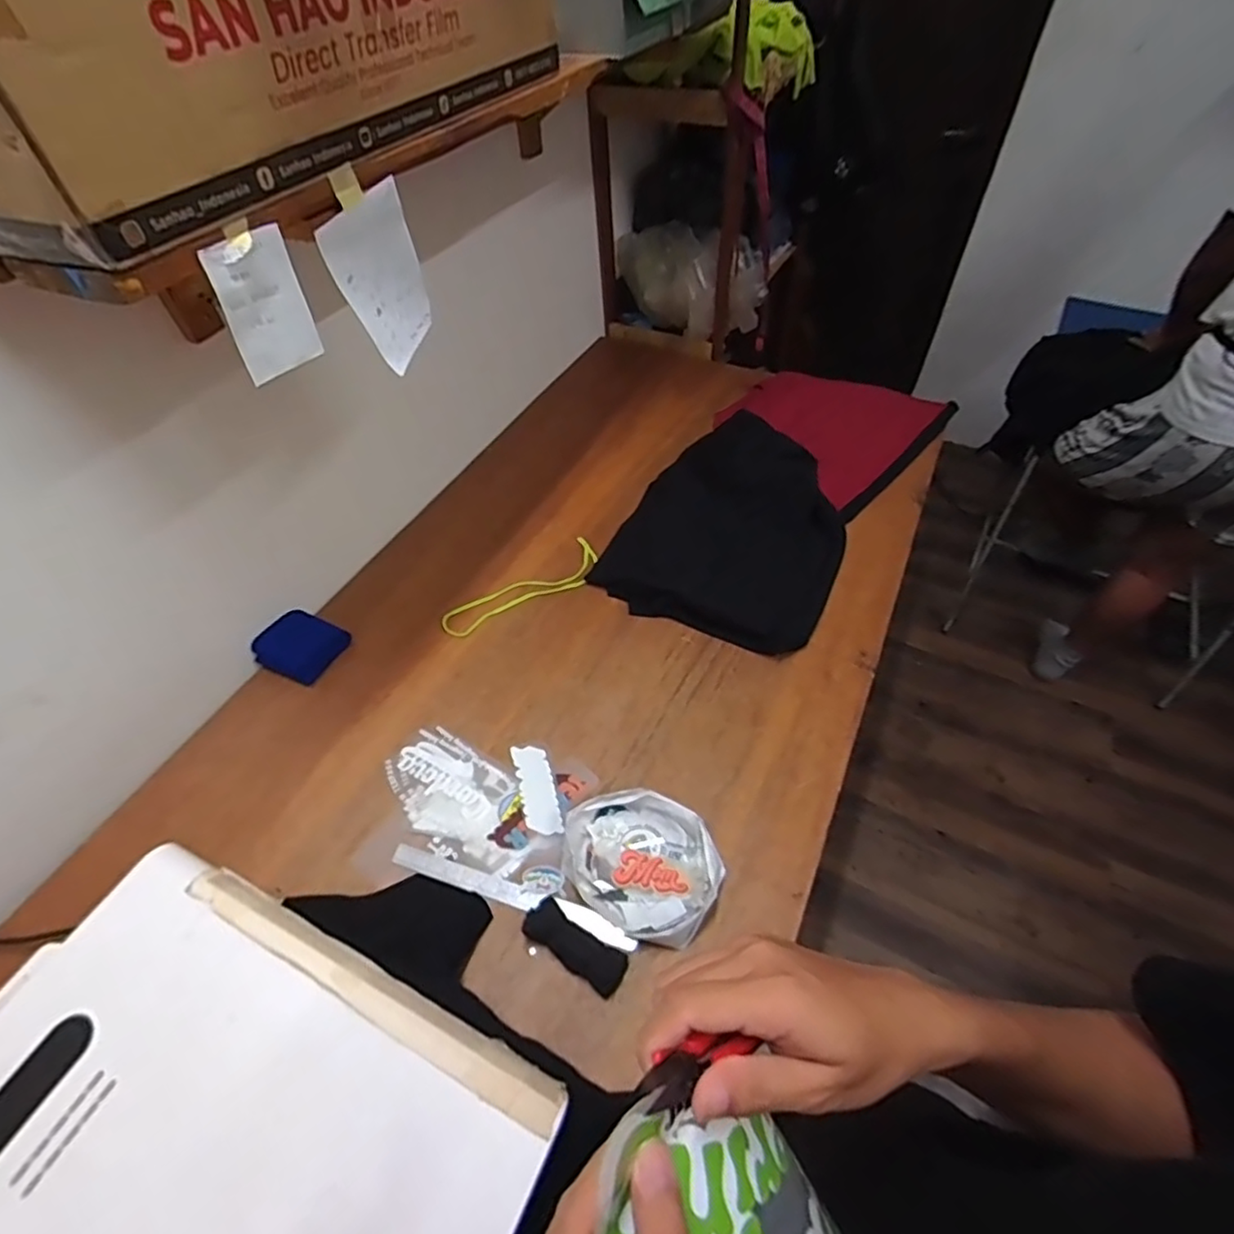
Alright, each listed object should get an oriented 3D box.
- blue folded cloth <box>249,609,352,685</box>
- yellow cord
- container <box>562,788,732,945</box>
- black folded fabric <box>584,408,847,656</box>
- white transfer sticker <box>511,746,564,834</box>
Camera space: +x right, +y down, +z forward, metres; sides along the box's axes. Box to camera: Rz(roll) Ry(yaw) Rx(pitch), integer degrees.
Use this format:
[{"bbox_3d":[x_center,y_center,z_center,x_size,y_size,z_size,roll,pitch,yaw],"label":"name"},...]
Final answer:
[{"bbox_3d":[-0.522,0.045,1.031,0.122,0.044,0.112,19,55,18],"label":"blue folded cloth"},{"bbox_3d":[-0.157,-0.046,1.111,0.310,0.011,0.099,-34,57,-21],"label":"yellow cord"},{"bbox_3d":[0.030,0.307,0.794,0.200,0.044,0.158,26,58,22],"label":"container"},{"bbox_3d":[0.219,-0.181,1.143,0.384,0.103,0.458,22,56,19],"label":"black folded fabric"},{"bbox_3d":[-0.112,0.240,0.878,0.048,0.004,0.141,-18,50,-4],"label":"white transfer sticker"}]

